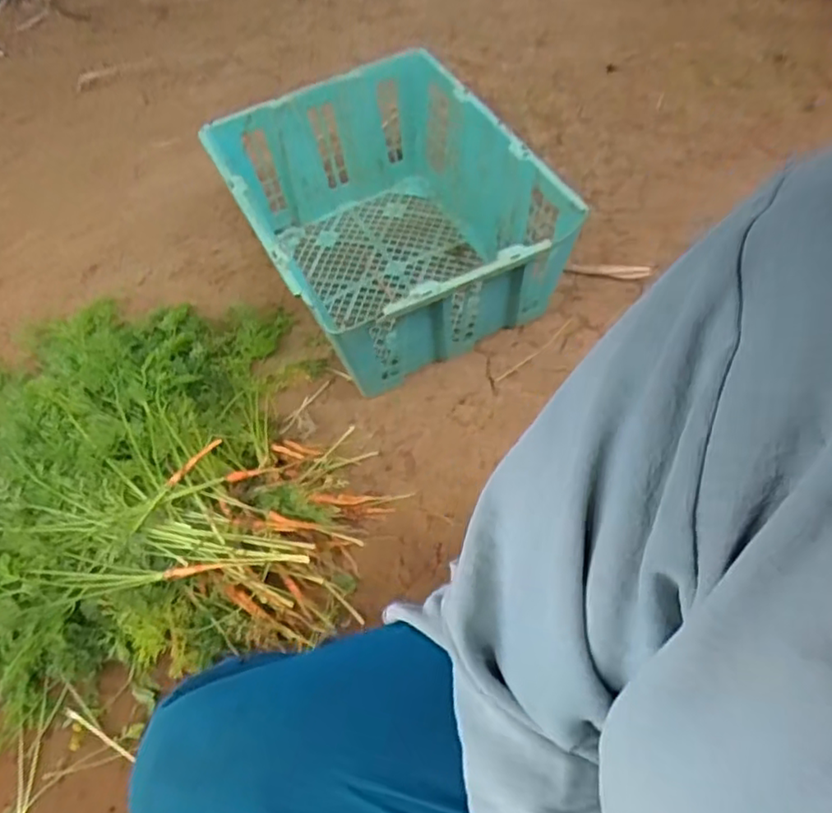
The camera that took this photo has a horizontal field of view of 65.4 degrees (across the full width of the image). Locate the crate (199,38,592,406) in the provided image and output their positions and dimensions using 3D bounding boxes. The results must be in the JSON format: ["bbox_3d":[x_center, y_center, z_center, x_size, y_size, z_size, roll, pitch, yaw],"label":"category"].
[{"bbox_3d":[-0.039,-0.274,0.972,0.375,0.217,0.486,-28,58,-13],"label":"crate"}]

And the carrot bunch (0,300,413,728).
[{"bbox_3d":[-0.398,0.085,0.845,0.568,0.080,0.613,-2,56,4],"label":"carrot bunch"}]

